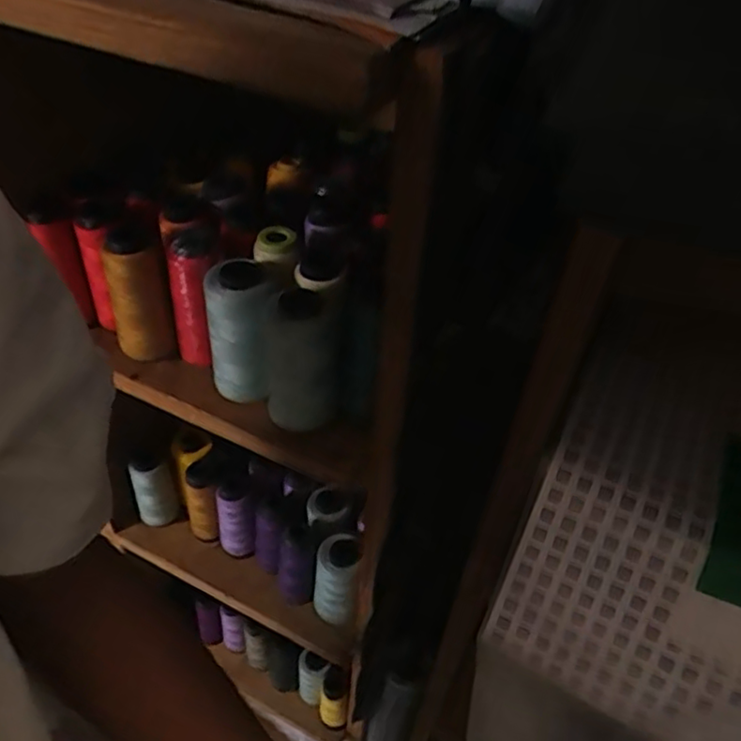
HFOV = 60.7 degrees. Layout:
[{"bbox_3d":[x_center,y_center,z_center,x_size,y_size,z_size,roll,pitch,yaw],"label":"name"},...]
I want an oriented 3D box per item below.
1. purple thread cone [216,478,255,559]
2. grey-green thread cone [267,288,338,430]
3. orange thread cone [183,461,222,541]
[{"bbox_3d":[-0.158,0.178,0.740,0.045,0.113,0.045,-6,45,-10],"label":"purple thread cone"},{"bbox_3d":[-0.049,-0.006,0.462,0.053,0.102,0.041,-2,44,-7],"label":"grey-green thread cone"},{"bbox_3d":[-0.195,0.161,0.750,0.047,0.115,0.044,-13,46,-17],"label":"orange thread cone"}]

